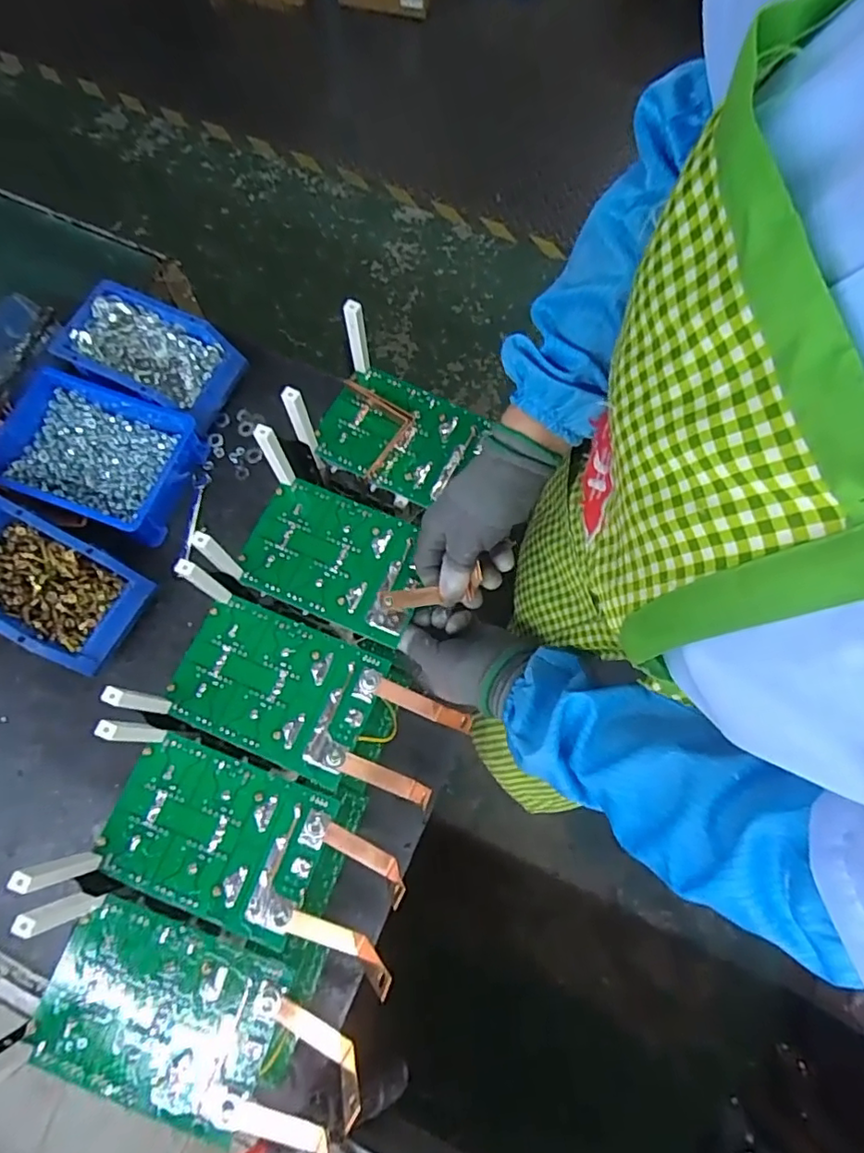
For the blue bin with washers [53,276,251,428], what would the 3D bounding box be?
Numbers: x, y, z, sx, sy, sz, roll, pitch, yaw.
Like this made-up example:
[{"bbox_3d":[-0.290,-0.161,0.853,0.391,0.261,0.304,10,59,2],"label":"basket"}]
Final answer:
[{"bbox_3d":[-0.326,-0.257,0.677,0.185,0.065,0.115,22,73,6],"label":"blue bin with washers"}]

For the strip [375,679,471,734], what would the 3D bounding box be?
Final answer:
[{"bbox_3d":[-0.006,0.110,0.488,0.083,0.021,0.017,20,73,5],"label":"strip"}]

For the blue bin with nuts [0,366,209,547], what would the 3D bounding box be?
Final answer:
[{"bbox_3d":[-0.382,-0.135,0.654,0.201,0.062,0.148,19,73,5],"label":"blue bin with nuts"}]

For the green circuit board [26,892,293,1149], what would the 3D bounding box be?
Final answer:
[{"bbox_3d":[-0.200,0.313,0.414,0.164,0.012,0.106,17,62,7],"label":"green circuit board"}]

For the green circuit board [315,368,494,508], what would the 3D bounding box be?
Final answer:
[{"bbox_3d":[-0.034,-0.136,0.550,0.137,0.024,0.102,27,73,7],"label":"green circuit board"}]

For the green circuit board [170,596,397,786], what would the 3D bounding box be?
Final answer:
[{"bbox_3d":[-0.134,0.091,0.481,0.162,0.004,0.107,21,73,6],"label":"green circuit board"}]

